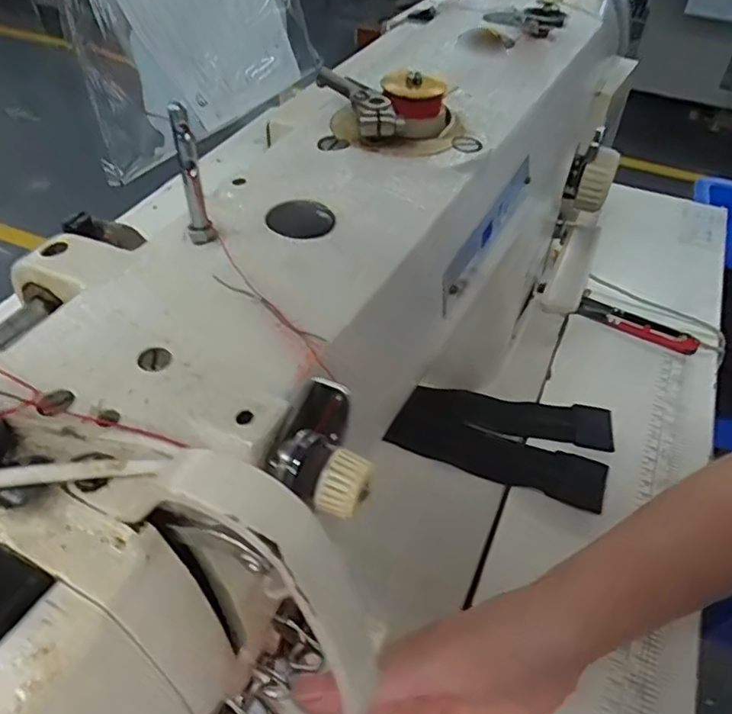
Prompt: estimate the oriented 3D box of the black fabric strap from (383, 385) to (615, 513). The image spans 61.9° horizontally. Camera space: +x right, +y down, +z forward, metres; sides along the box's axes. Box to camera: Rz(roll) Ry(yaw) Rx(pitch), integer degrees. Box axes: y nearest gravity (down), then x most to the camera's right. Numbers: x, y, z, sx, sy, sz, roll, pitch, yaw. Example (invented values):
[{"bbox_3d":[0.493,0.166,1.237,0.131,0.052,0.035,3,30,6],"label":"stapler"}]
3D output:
[{"bbox_3d":[0.091,0.047,0.401,0.131,0.008,0.080,17,47,14],"label":"black fabric strap"}]

